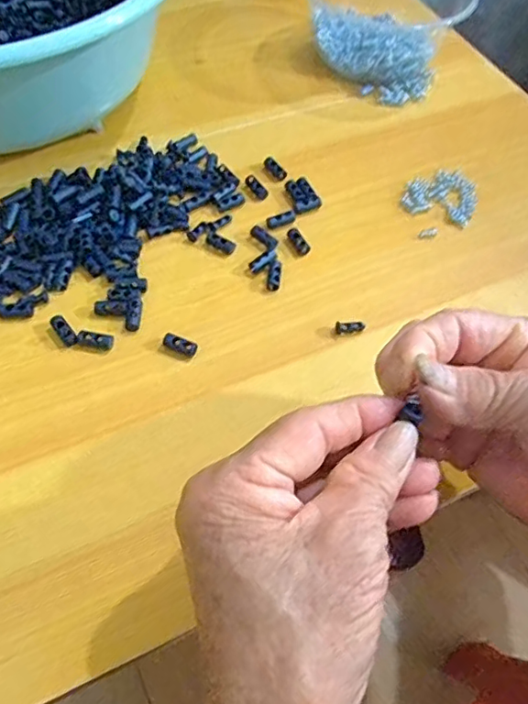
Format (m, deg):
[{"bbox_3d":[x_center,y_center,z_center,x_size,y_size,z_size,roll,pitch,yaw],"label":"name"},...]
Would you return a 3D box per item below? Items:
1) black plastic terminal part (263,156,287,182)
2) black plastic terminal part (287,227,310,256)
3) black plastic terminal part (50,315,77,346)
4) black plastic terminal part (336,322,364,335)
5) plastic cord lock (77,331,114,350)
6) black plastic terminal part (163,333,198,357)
[{"bbox_3d":[0.008,-0.126,0.383,0.009,0.004,0.020,-32,65,-22],"label":"black plastic terminal part"},{"bbox_3d":[0.022,-0.070,0.352,0.009,0.004,0.020,-26,76,-19],"label":"black plastic terminal part"},{"bbox_3d":[-0.110,-0.012,0.307,0.007,0.005,0.022,-34,66,-23],"label":"black plastic terminal part"},{"bbox_3d":[0.049,-0.015,0.321,0.017,0.005,0.007,-3,58,-6],"label":"black plastic terminal part"},{"bbox_3d":[-0.092,-0.007,0.305,0.019,0.004,0.009,6,58,-1],"label":"plastic cord lock"},{"bbox_3d":[-0.046,-0.004,0.306,0.019,0.005,0.008,21,59,9],"label":"black plastic terminal part"}]

